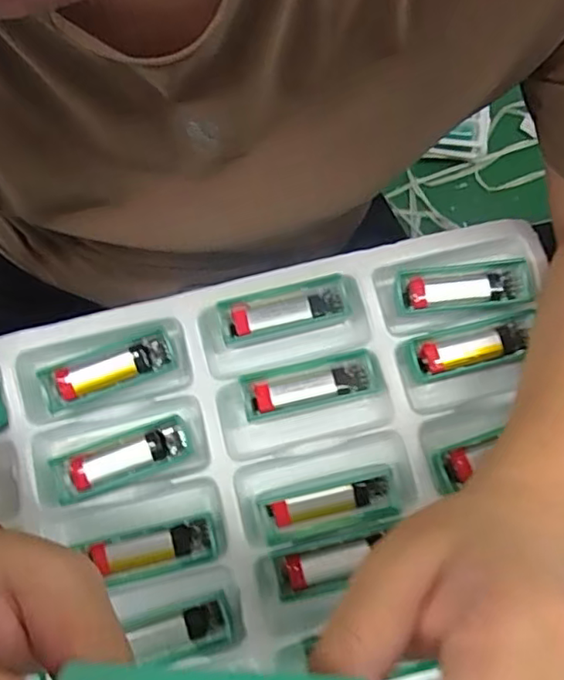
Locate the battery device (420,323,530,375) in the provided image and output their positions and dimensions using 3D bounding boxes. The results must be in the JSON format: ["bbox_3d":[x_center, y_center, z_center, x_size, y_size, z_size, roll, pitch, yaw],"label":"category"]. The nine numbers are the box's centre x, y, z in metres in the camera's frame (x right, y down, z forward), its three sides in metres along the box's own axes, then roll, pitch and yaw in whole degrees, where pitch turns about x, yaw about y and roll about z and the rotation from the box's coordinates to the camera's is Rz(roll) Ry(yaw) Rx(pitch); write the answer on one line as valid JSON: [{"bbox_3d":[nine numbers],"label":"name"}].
[{"bbox_3d":[0.116,0.006,0.360,0.066,0.014,0.018,-13,77,-2],"label":"battery device"}]

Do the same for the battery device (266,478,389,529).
[{"bbox_3d":[0.028,0.094,0.340,0.071,0.013,0.014,-13,77,-2],"label":"battery device"}]

